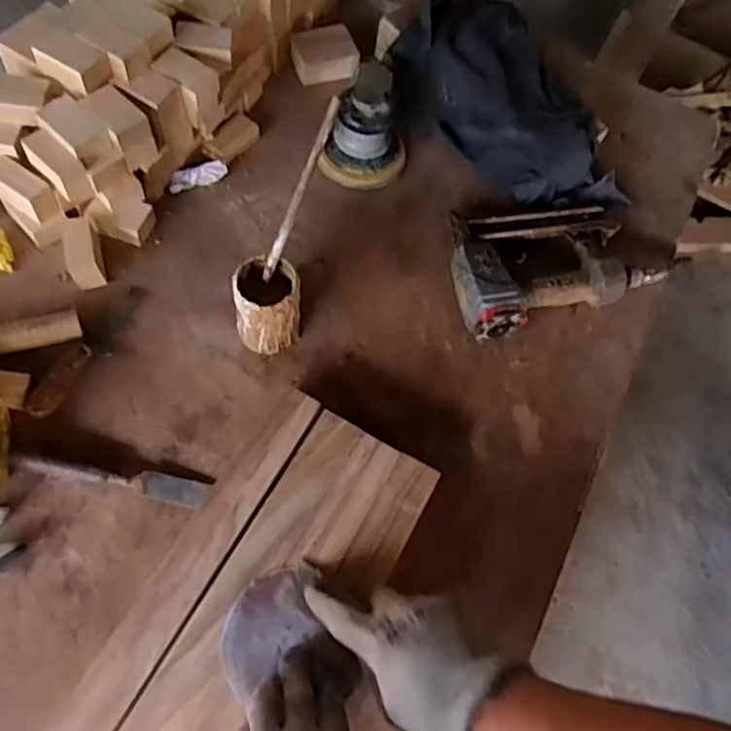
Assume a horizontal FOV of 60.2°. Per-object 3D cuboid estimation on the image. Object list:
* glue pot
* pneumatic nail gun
[{"bbox_3d":[-0.099,-0.061,0.642,0.063,0.093,0.065,4,64,-8],"label":"glue pot"},{"bbox_3d":[0.224,-0.121,0.746,0.261,0.054,0.159,-9,66,-14],"label":"pneumatic nail gun"}]

